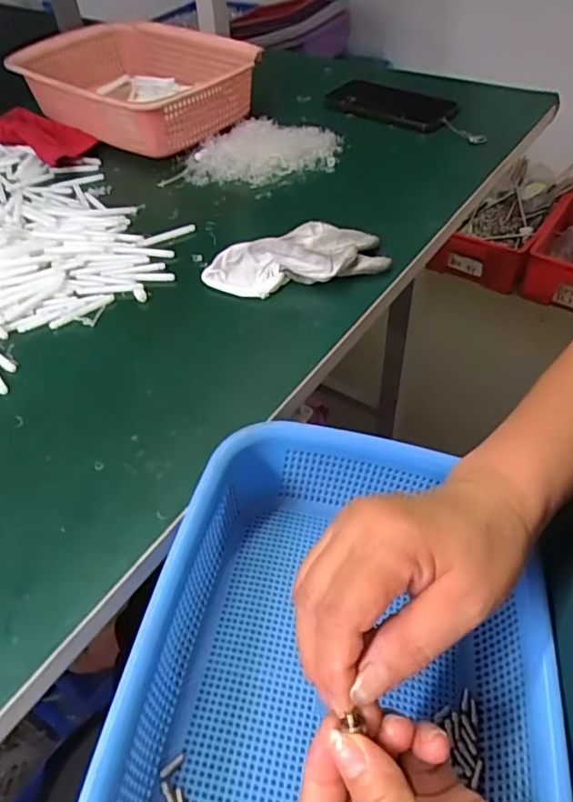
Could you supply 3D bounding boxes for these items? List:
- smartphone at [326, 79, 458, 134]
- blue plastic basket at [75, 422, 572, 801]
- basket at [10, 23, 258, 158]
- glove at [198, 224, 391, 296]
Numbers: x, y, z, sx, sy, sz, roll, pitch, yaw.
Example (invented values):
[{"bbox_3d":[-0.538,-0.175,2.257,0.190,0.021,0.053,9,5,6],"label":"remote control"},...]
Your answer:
[{"bbox_3d":[0.128,-0.370,0.685,0.158,0.016,0.079,31,57,28],"label":"smartphone"},{"bbox_3d":[0.031,0.150,0.298,0.207,0.090,0.288,6,49,10],"label":"blue plastic basket"},{"bbox_3d":[-0.189,-0.400,0.700,0.290,0.083,0.208,31,58,29],"label":"basket"},{"bbox_3d":[0.008,-0.122,0.474,0.148,0.033,0.061,-17,49,-10],"label":"glove"}]

